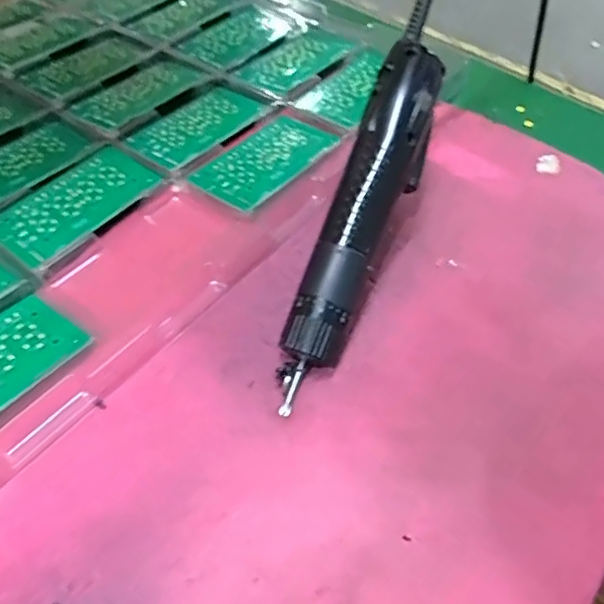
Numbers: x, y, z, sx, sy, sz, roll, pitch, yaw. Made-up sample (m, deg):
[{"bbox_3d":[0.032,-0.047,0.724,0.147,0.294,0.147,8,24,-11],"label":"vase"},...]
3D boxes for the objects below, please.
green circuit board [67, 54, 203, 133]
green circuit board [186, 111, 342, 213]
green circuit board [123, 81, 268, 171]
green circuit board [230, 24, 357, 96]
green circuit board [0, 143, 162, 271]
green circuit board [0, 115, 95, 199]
[{"bbox_3d":[-0.136,-0.175,0.482,0.058,0.004,0.105,28,56,18],"label":"green circuit board"},{"bbox_3d":[-0.029,-0.105,0.426,0.065,0.005,0.104,34,58,25],"label":"green circuit board"},{"bbox_3d":[-0.081,-0.138,0.454,0.064,0.004,0.105,30,56,23],"label":"green circuit board"},{"bbox_3d":[-0.005,-0.213,0.513,0.064,0.005,0.109,26,53,25],"label":"green circuit board"},{"bbox_3d":[-0.153,-0.068,0.397,0.059,0.004,0.107,32,58,20],"label":"green circuit board"},{"bbox_3d":[-0.208,-0.101,0.427,0.055,0.004,0.104,33,58,21],"label":"green circuit board"}]

